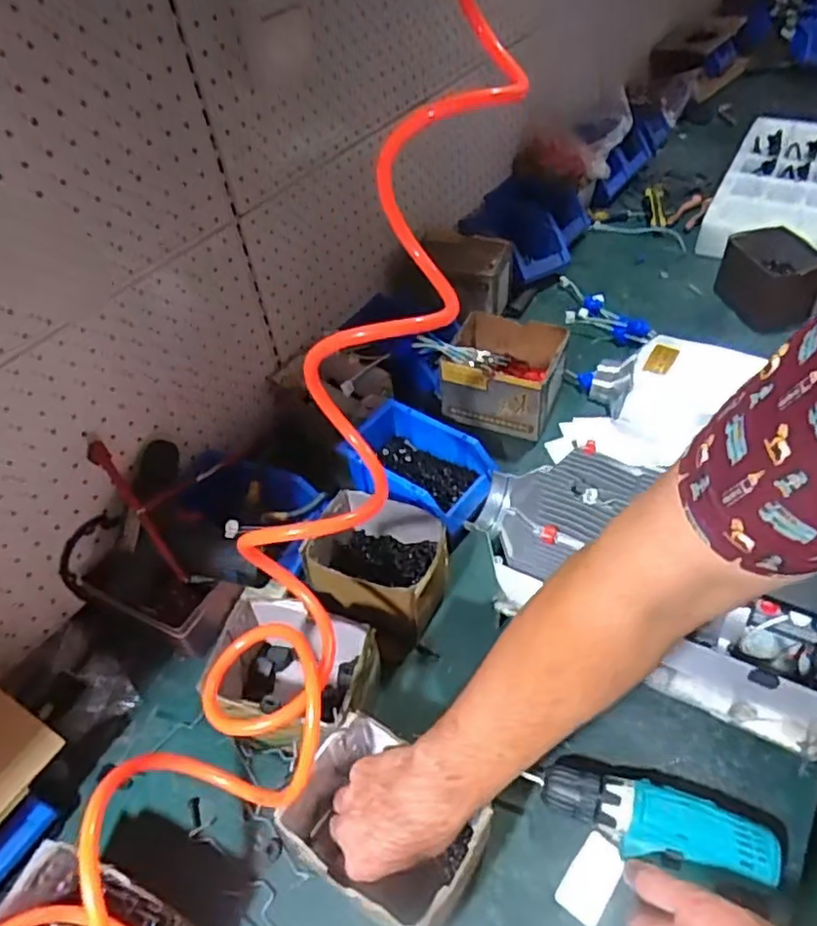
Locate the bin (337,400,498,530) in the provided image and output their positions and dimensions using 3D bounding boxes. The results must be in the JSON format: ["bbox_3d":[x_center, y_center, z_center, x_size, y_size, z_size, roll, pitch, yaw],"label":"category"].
[{"bbox_3d":[0.014,0.006,0.821,0.185,0.062,0.119,26,54,26],"label":"bin"}]

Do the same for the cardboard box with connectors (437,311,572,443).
[{"bbox_3d":[0.137,-0.127,0.923,0.153,0.105,0.138,13,49,18],"label":"cardboard box with connectors"}]

